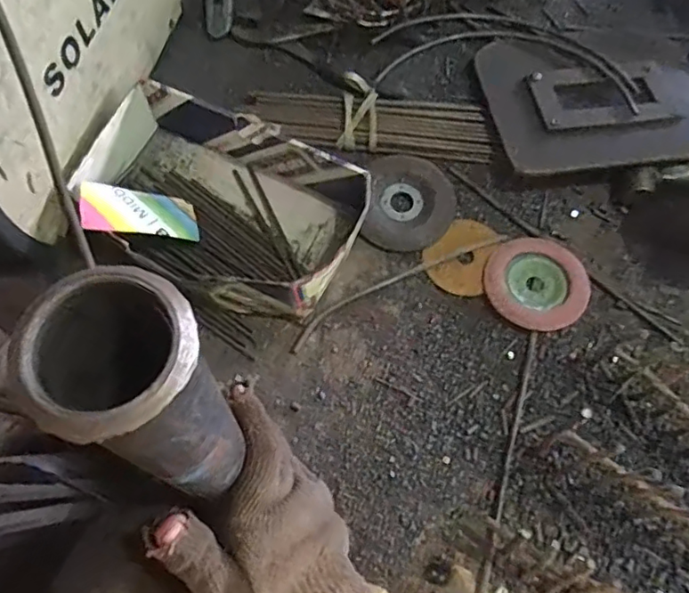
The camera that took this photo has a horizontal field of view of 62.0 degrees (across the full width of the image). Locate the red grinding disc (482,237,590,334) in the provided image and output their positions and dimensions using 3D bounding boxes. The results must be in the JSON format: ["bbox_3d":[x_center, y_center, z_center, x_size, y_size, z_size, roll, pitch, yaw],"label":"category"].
[{"bbox_3d":[0.171,-0.013,0.510,0.088,0.011,0.083,0,69,-1],"label":"red grinding disc"}]

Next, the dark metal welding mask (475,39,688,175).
[{"bbox_3d":[0.252,-0.199,0.572,0.214,0.029,0.171,-6,69,-4],"label":"dark metal welding mask"}]

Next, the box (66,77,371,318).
[{"bbox_3d":[-0.105,-0.079,0.499,0.235,0.062,0.151,23,70,8],"label":"box"}]

